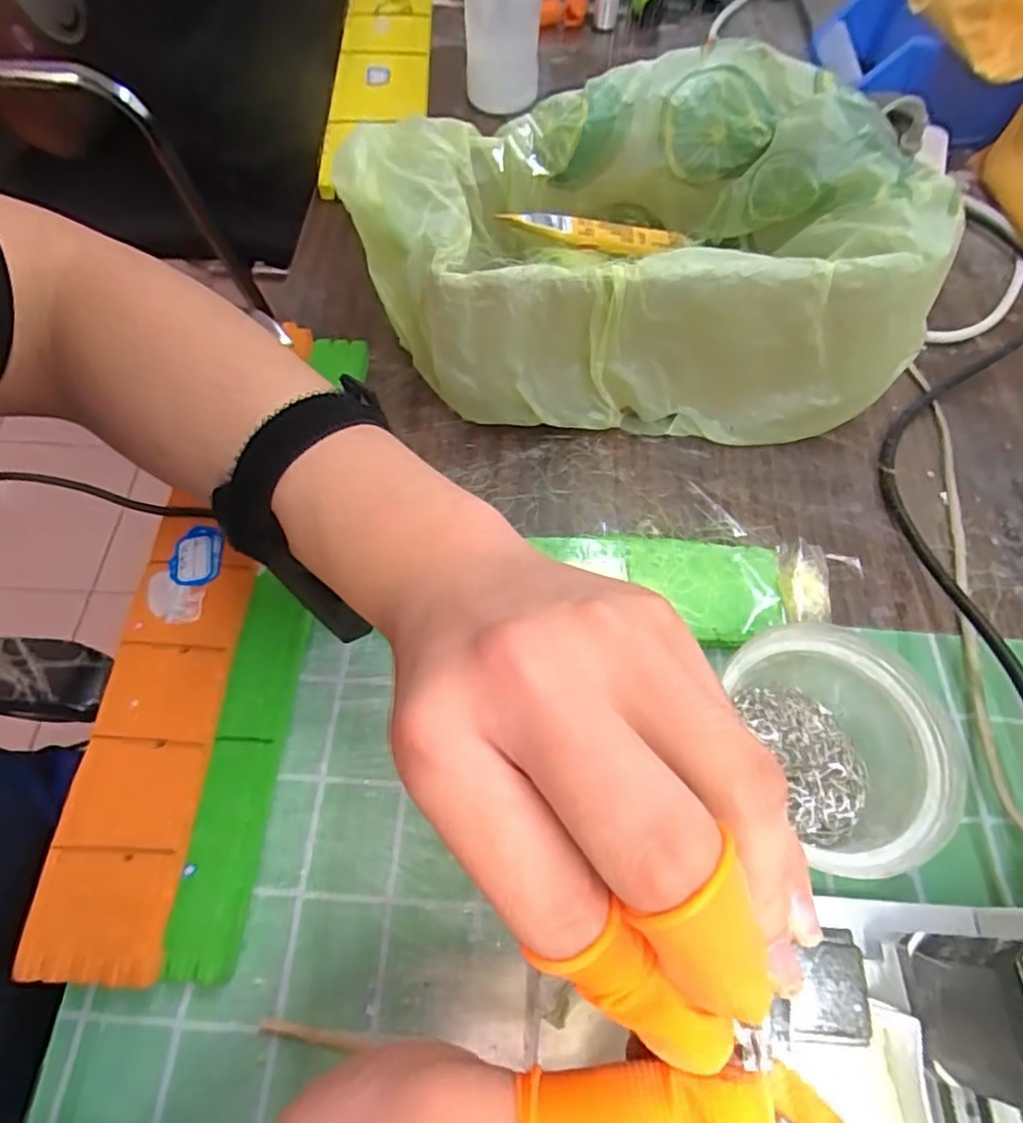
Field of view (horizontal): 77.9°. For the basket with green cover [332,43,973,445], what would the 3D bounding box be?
[{"bbox_3d":[0.064,-0.187,0.386,0.316,0.126,0.190,1,61,-1],"label":"basket with green cover"}]

